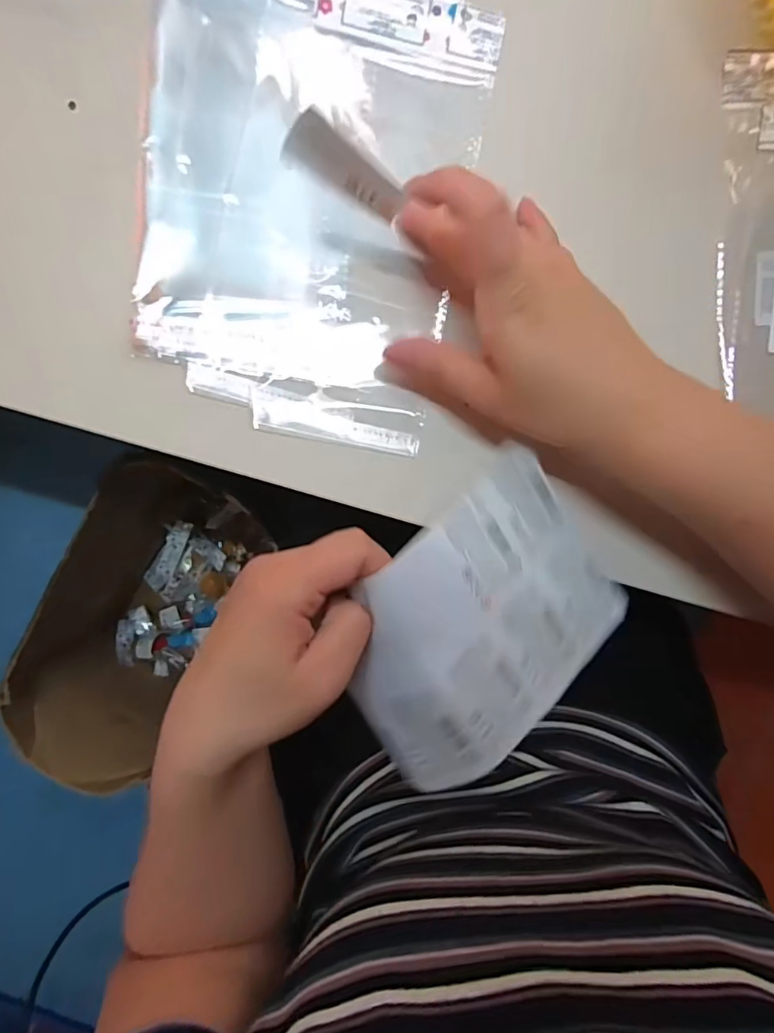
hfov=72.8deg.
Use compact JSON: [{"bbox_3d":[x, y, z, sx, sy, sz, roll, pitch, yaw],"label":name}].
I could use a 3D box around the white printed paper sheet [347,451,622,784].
[{"bbox_3d":[0.049,0.053,0.280,0.149,0.032,0.123,-42,109,-20],"label":"white printed paper sheet"}]

